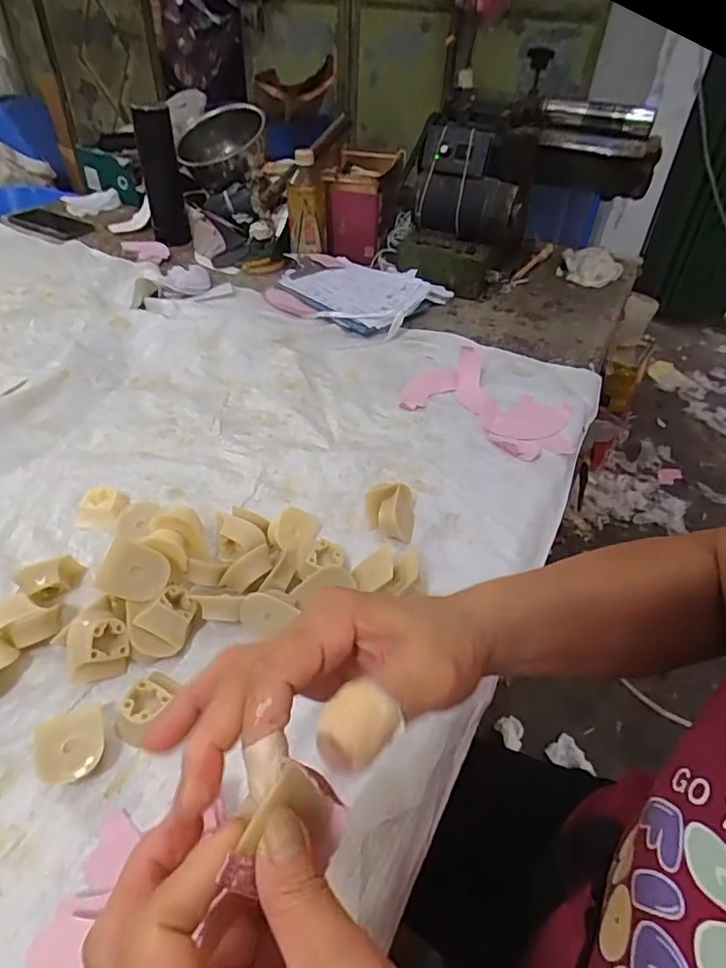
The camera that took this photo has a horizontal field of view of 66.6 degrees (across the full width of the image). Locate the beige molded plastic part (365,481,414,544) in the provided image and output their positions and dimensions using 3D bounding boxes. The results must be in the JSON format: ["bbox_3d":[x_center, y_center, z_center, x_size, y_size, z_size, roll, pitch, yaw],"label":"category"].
[{"bbox_3d":[0.027,0.024,0.532,0.049,0.036,0.048,7,43,2],"label":"beige molded plastic part"}]

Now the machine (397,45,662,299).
[{"bbox_3d":[0.258,-0.488,0.935,0.370,0.257,0.247,-18,48,-23],"label":"machine"}]

